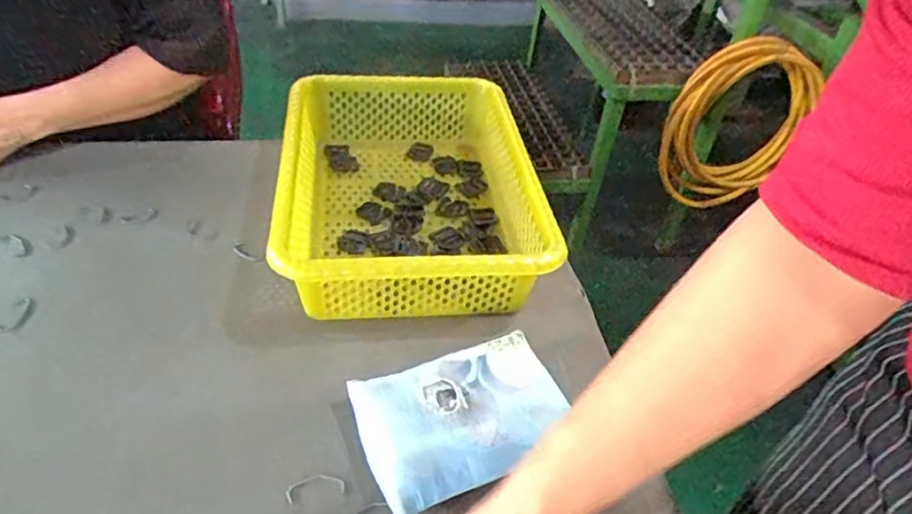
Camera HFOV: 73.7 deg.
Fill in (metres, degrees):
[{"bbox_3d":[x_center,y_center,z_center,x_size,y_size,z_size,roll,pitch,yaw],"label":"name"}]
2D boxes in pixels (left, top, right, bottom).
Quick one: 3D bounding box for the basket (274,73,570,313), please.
[{"bbox_3d":[-0.050,-0.074,0.649,0.244,0.093,0.335,-1,41,-10],"label":"basket"}]

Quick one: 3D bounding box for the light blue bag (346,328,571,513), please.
[{"bbox_3d":[0.005,0.127,0.477,0.160,0.036,0.111,-13,45,-22],"label":"light blue bag"}]

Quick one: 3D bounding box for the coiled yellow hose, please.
[{"bbox_3d":[0.609,-0.280,1.351,0.293,0.390,0.073,-5,42,-12],"label":"coiled yellow hose"}]

